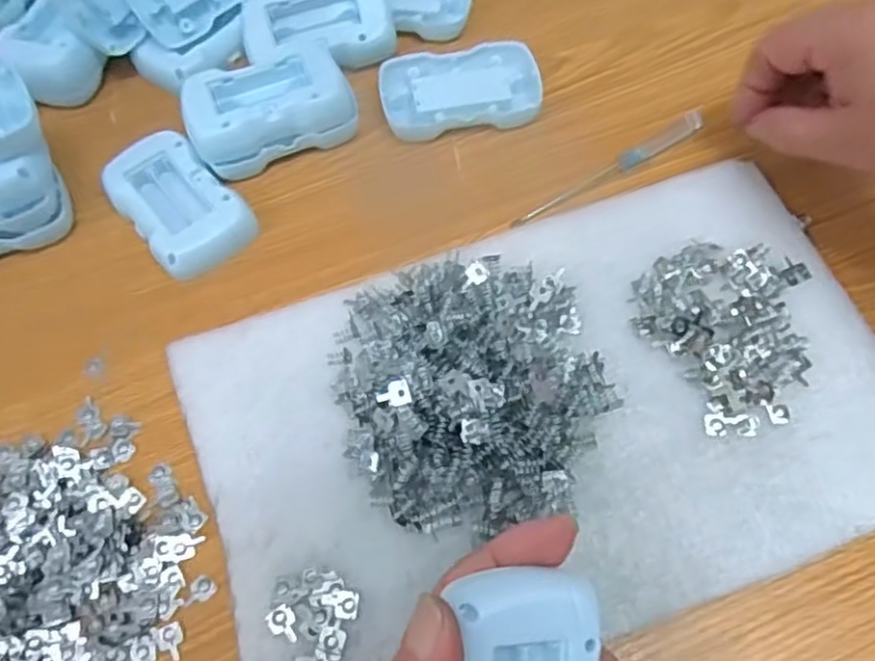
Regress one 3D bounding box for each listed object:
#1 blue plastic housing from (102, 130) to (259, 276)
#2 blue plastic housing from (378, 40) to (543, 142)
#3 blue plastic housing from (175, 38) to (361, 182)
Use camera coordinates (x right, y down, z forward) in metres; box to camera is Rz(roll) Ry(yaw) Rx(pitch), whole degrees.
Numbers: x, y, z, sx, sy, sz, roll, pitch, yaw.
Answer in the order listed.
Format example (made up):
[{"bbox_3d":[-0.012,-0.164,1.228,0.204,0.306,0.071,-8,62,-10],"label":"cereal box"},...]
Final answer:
[{"bbox_3d":[-0.137,-0.068,0.367,0.052,0.016,0.086,-38,72,-14],"label":"blue plastic housing"},{"bbox_3d":[0.013,-0.136,0.395,0.087,0.012,0.054,-8,67,-2],"label":"blue plastic housing"},{"bbox_3d":[-0.092,-0.122,0.382,0.087,0.030,0.057,-22,68,-9],"label":"blue plastic housing"}]

